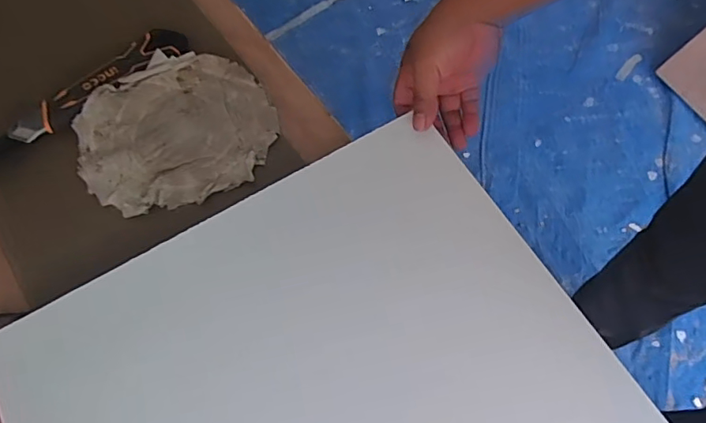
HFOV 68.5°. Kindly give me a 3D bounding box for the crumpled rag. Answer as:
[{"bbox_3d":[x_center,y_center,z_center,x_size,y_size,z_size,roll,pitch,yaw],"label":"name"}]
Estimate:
[{"bbox_3d":[-0.174,-0.082,0.510,0.185,0.023,0.154,-15,66,-7],"label":"crumpled rag"}]

